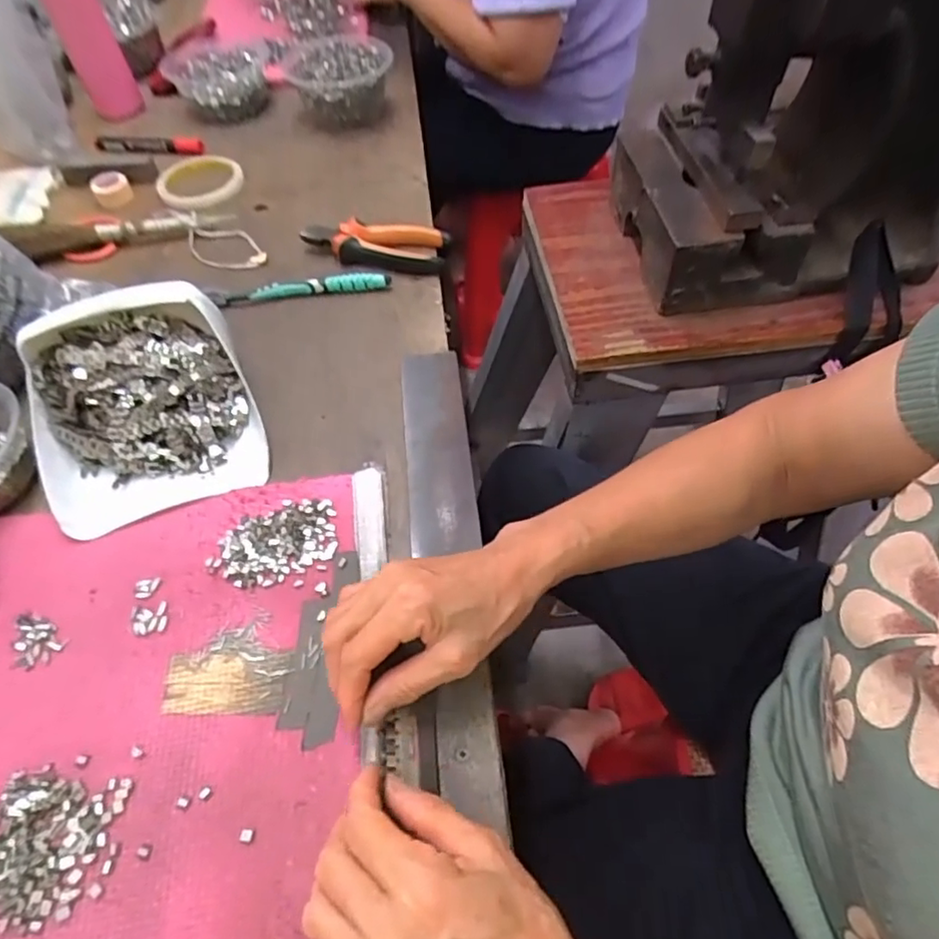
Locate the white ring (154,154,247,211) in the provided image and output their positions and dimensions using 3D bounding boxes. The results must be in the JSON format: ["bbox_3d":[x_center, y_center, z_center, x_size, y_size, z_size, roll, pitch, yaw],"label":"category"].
[{"bbox_3d":[-0.320,-0.345,0.722,0.099,0.020,0.099,0,54,1],"label":"white ring"}]

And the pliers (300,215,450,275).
[{"bbox_3d":[-0.096,-0.225,0.617,0.146,0.023,0.058,6,54,5],"label":"pliers"}]

